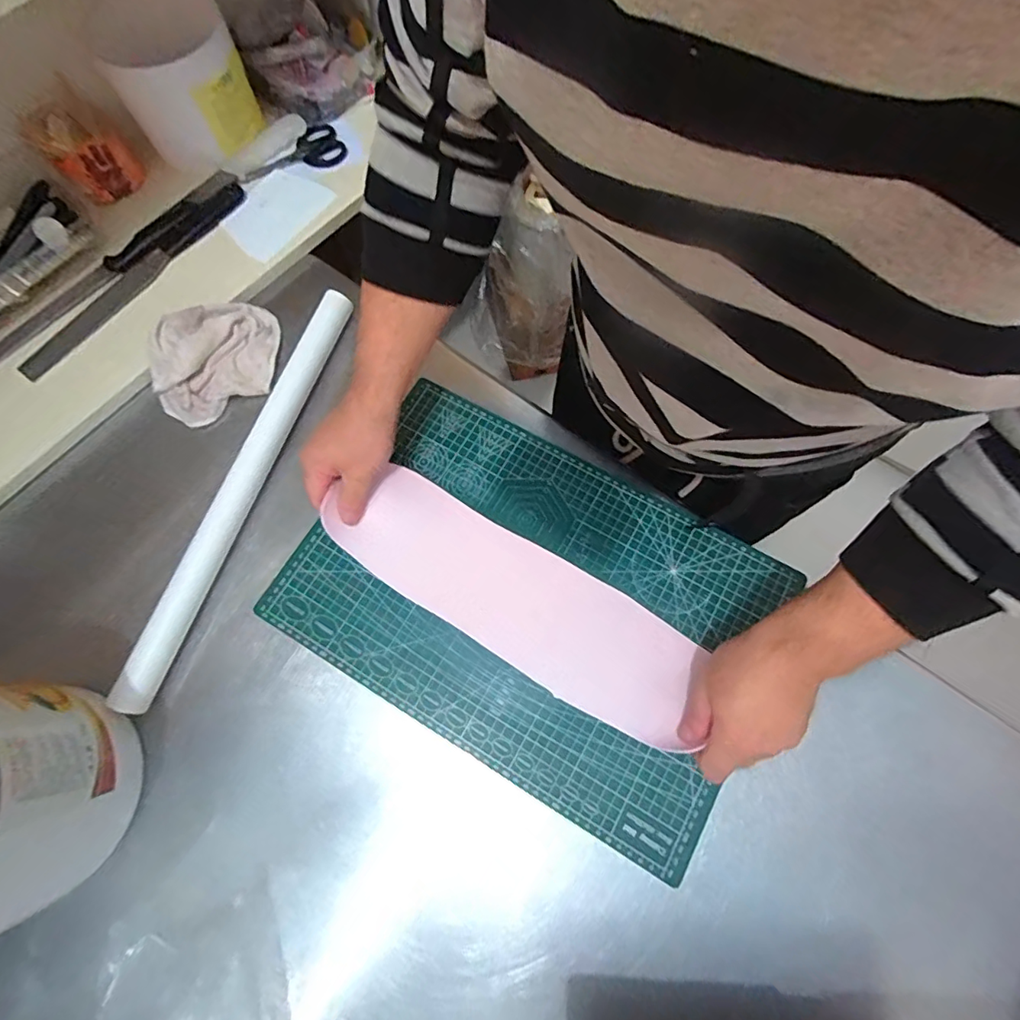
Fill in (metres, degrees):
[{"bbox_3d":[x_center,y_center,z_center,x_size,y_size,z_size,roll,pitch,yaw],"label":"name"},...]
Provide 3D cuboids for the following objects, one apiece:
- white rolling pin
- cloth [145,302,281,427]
[{"bbox_3d":[-0.267,-0.033,0.509,0.028,0.024,0.452,17,73,6],"label":"white rolling pin"},{"bbox_3d":[-0.325,-0.171,0.548,0.142,0.035,0.107,-32,76,-9],"label":"cloth"}]

